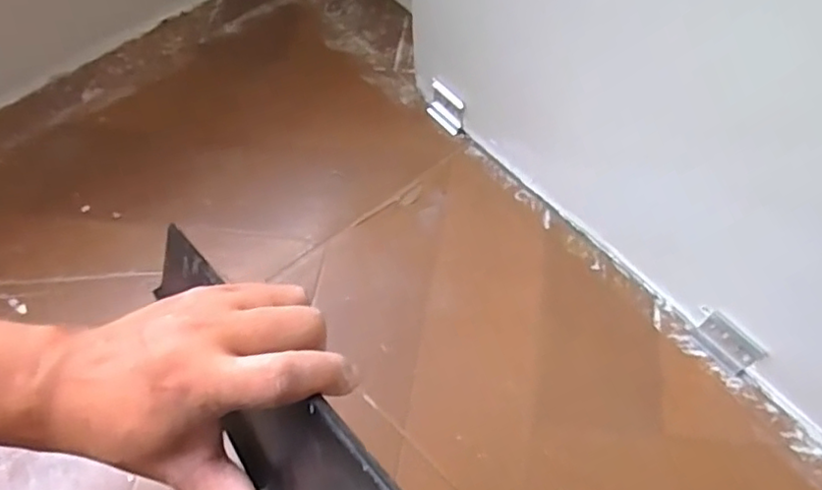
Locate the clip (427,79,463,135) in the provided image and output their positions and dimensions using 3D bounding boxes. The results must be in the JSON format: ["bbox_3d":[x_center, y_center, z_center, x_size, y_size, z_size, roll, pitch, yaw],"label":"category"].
[{"bbox_3d":[0.038,-0.161,0.726,0.020,0.054,0.054,-37,65,-17],"label":"clip"}]

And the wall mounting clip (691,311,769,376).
[{"bbox_3d":[0.289,0.089,0.578,0.017,0.038,0.054,-32,64,-15],"label":"wall mounting clip"}]

